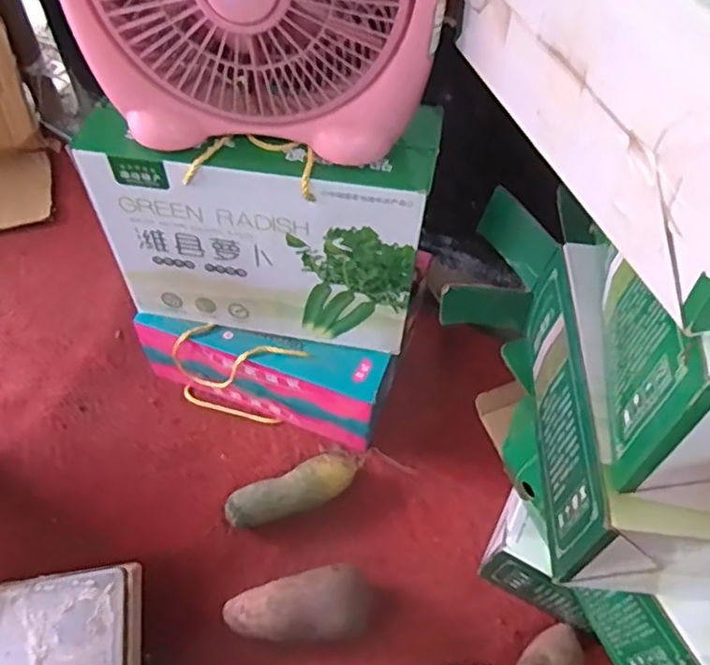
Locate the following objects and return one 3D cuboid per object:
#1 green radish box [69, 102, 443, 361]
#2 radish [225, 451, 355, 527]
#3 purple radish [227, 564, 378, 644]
[{"bbox_3d":[-0.104,-0.116,0.732,0.357,0.255,0.117,7,55,3],"label":"green radish box"},{"bbox_3d":[-0.080,0.208,0.811,0.167,0.061,0.052,-21,59,-16],"label":"radish"},{"bbox_3d":[-0.067,0.317,0.722,0.168,0.094,0.073,-3,55,-4],"label":"purple radish"}]

